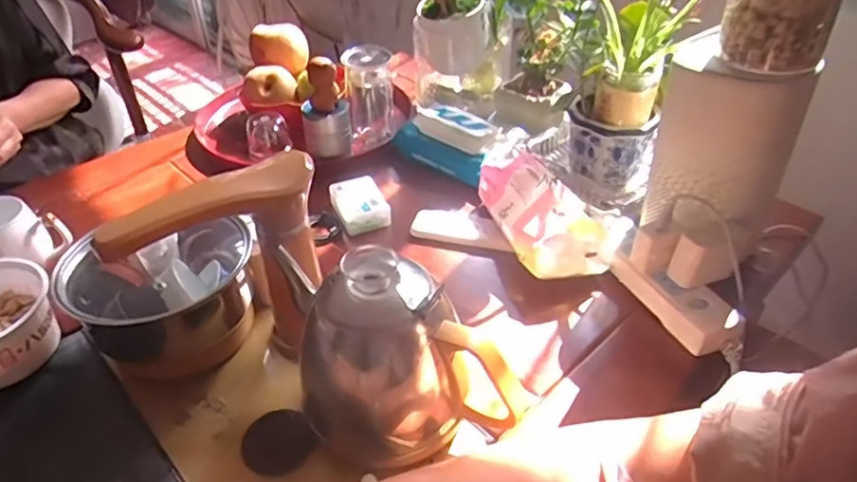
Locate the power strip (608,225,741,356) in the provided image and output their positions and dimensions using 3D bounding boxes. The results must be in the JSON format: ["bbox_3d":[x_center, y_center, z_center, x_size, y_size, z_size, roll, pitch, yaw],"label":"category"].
[{"bbox_3d":[0.237,0.045,0.568,0.053,0.029,0.152,-15,41,-19],"label":"power strip"}]

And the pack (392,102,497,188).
[{"bbox_3d":[0.033,-0.142,0.779,0.141,0.055,0.091,25,45,28],"label":"pack"}]

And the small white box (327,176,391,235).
[{"bbox_3d":[-0.085,-0.045,0.702,0.059,0.032,0.079,-13,41,-16],"label":"small white box"}]

